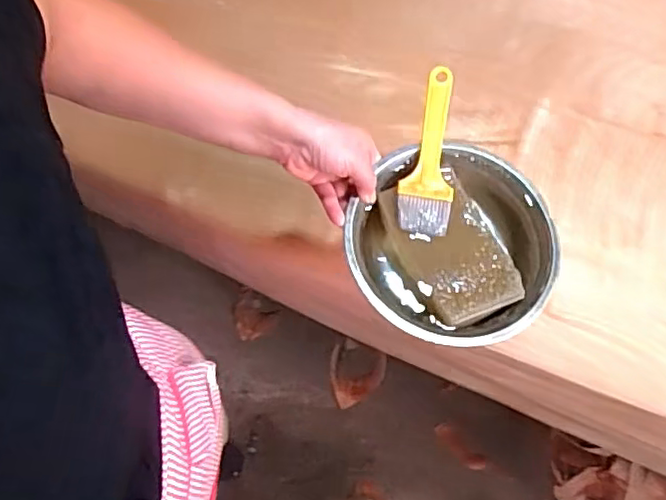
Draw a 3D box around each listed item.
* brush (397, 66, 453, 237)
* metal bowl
[{"bbox_3d":[0.091,-0.092,0.560,0.047,0.014,0.163,10,71,-1],"label":"brush"},{"bbox_3d":[0.107,-0.005,0.547,0.185,0.052,0.180,0,74,-1],"label":"metal bowl"}]

